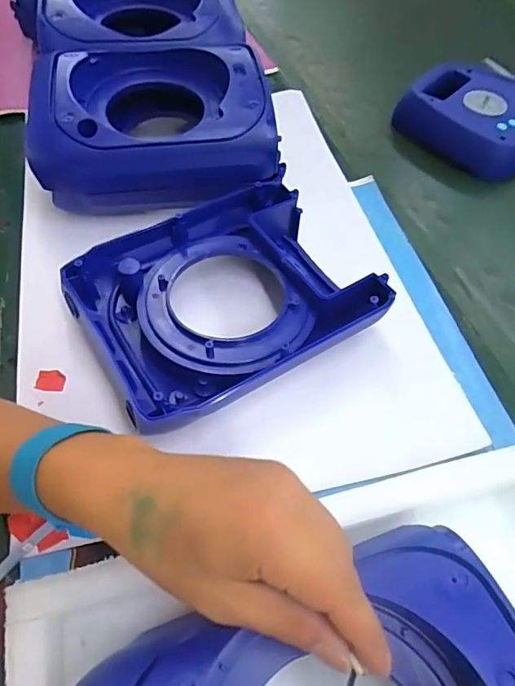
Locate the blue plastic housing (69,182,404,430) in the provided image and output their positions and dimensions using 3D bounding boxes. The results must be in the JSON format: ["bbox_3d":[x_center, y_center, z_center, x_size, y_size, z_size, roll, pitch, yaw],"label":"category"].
[{"bbox_3d":[-0.028,-0.035,0.414,0.223,0.059,0.180,-24,60,-18],"label":"blue plastic housing"}]

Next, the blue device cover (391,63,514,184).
[{"bbox_3d":[0.282,-0.289,0.633,0.173,0.053,0.169,32,60,18],"label":"blue device cover"}]

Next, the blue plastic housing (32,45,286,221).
[{"bbox_3d":[-0.097,-0.214,0.485,0.224,0.083,0.186,-4,56,-5],"label":"blue plastic housing"}]

